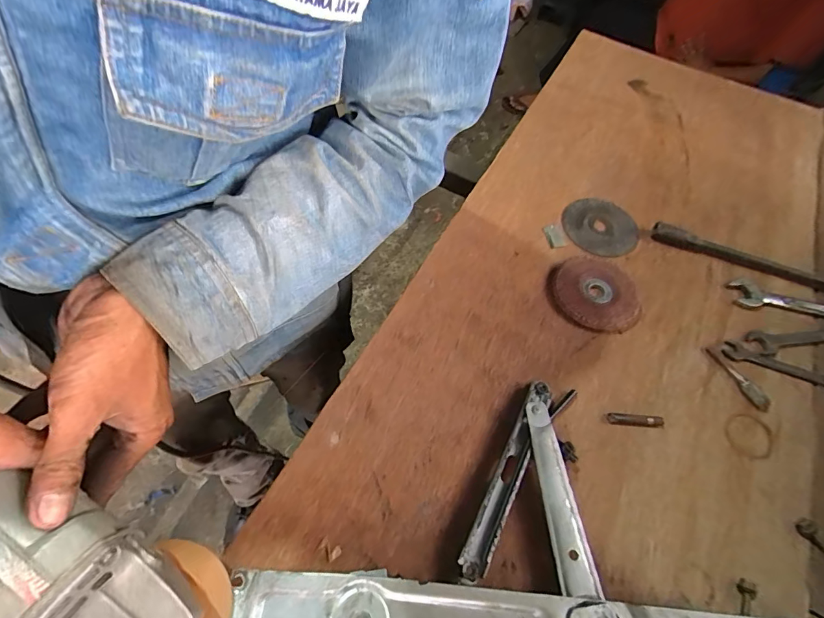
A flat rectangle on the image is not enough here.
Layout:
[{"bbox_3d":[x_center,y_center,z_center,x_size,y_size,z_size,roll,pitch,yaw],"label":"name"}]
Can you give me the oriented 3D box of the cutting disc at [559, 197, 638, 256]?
[{"bbox_3d":[0.213,-0.093,0.476,0.085,0.005,0.085,0,57,0],"label":"cutting disc"}]

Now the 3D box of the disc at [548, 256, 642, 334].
[{"bbox_3d":[0.185,-0.017,0.424,0.082,0.012,0.087,2,59,-3],"label":"disc"}]

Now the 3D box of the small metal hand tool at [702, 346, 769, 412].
[{"bbox_3d":[0.299,0.064,0.383,0.014,0.006,0.067,-28,65,-20],"label":"small metal hand tool"}]

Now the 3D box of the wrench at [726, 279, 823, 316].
[{"bbox_3d":[0.411,-0.003,0.417,0.171,0.014,0.031,12,59,3],"label":"wrench"}]

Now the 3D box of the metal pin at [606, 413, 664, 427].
[{"bbox_3d":[0.191,0.096,0.357,0.046,0.007,0.008,7,59,-1],"label":"metal pin"}]

